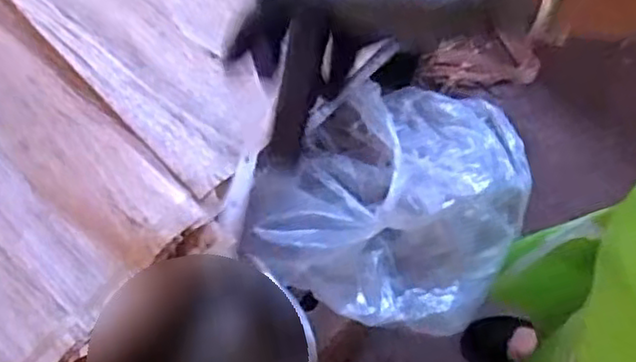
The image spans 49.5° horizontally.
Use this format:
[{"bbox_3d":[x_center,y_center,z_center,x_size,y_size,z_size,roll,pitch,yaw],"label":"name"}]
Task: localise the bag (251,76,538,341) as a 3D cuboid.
[{"bbox_3d":[0.084,0.009,0.632,0.213,0.104,0.253,27,72,7],"label":"bag"}]

